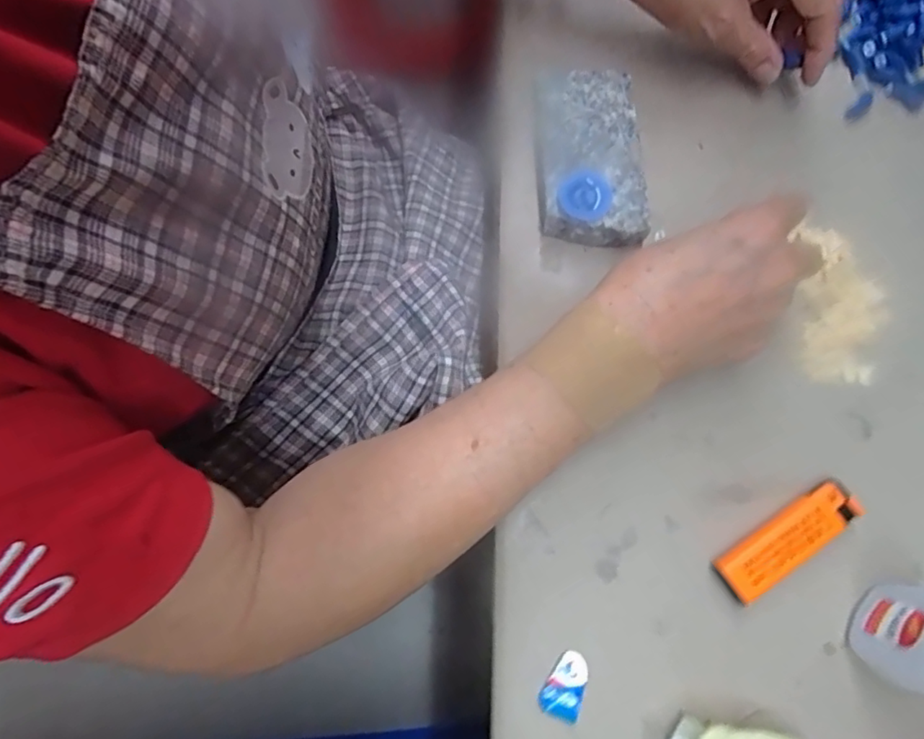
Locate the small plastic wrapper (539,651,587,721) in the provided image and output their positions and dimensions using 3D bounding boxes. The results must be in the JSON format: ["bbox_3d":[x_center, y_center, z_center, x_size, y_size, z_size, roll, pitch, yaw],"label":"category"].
[{"bbox_3d":[0.051,0.156,0.276,0.020,0.004,0.031,19,75,7],"label":"small plastic wrapper"}]

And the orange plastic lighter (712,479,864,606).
[{"bbox_3d":[0.167,0.087,0.286,0.077,0.011,0.024,-33,76,-7],"label":"orange plastic lighter"}]

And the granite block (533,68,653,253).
[{"bbox_3d":[0.077,-0.133,0.345,0.061,0.021,0.117,-3,74,1],"label":"granite block"}]

